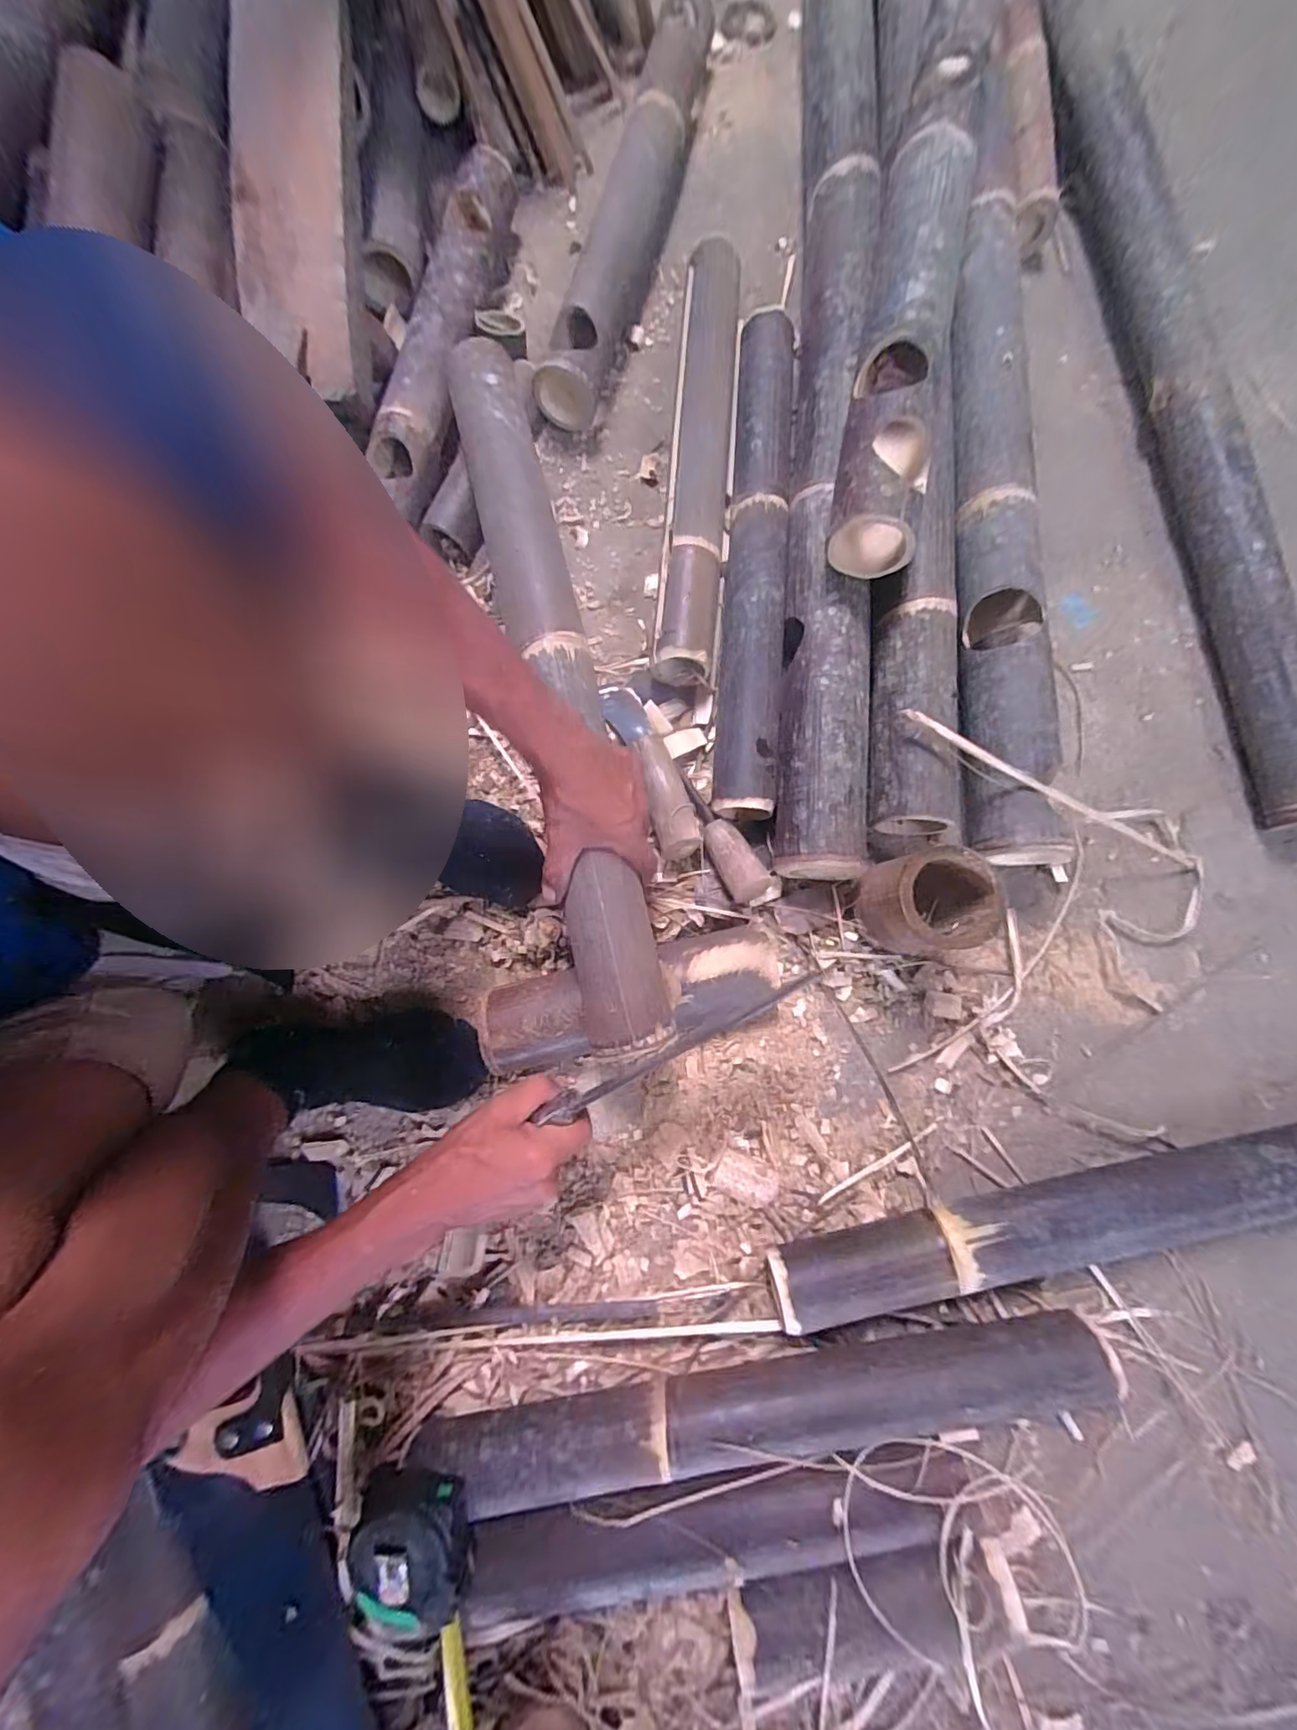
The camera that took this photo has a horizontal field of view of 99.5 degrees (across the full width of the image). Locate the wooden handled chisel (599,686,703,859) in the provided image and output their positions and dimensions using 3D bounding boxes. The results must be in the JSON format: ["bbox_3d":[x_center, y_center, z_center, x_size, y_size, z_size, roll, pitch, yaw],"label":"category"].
[{"bbox_3d":[0.002,-0.107,0.569,0.048,0.040,0.208,-21,79,-3],"label":"wooden handled chisel"}]

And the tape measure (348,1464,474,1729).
[{"bbox_3d":[-0.165,0.592,0.403,0.081,0.056,0.257,-8,79,1],"label":"tape measure"}]

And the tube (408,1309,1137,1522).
[{"bbox_3d":[0.095,0.454,0.459,0.558,0.066,0.062,-9,79,-1],"label":"tube"}]

